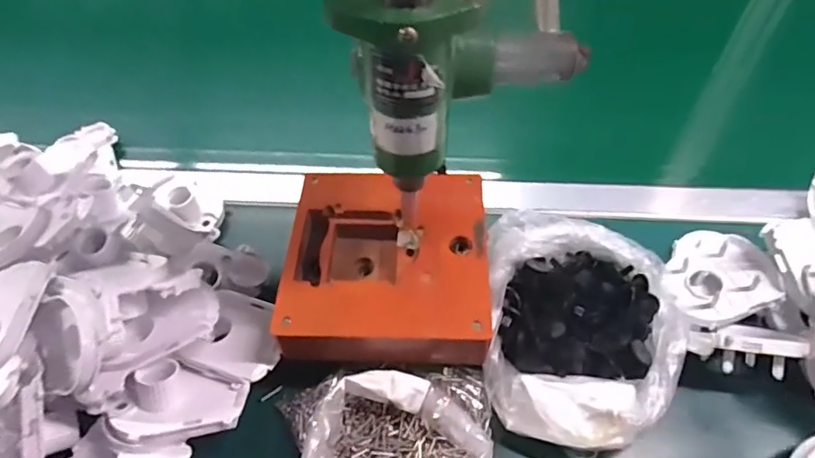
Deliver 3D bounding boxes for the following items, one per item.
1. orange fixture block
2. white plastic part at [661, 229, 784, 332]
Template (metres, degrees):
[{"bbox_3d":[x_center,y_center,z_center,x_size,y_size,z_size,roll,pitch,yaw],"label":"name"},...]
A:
[{"bbox_3d":[-0.013,0.032,0.409,0.153,0.052,0.156,2,53,3],"label":"orange fixture block"},{"bbox_3d":[0.249,0.036,0.430,0.081,0.028,0.082,-1,53,1],"label":"white plastic part"}]

